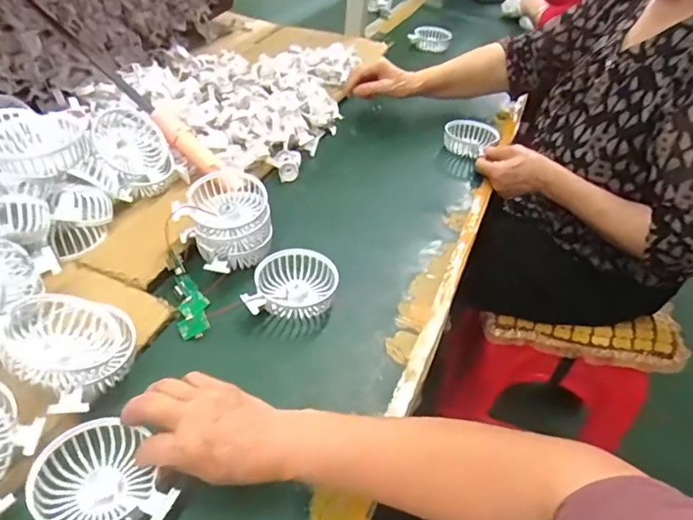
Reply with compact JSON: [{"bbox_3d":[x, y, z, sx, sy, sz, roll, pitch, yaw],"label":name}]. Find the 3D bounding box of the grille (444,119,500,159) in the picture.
[{"bbox_3d":[0.208,-0.204,0.853,0.082,0.031,0.082,5,41,-4],"label":"grille"}]

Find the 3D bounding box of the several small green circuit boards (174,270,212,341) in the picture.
[{"bbox_3d":[-0.161,0.046,0.533,0.031,0.016,0.077,-7,43,-17],"label":"several small green circuit boards"}]

